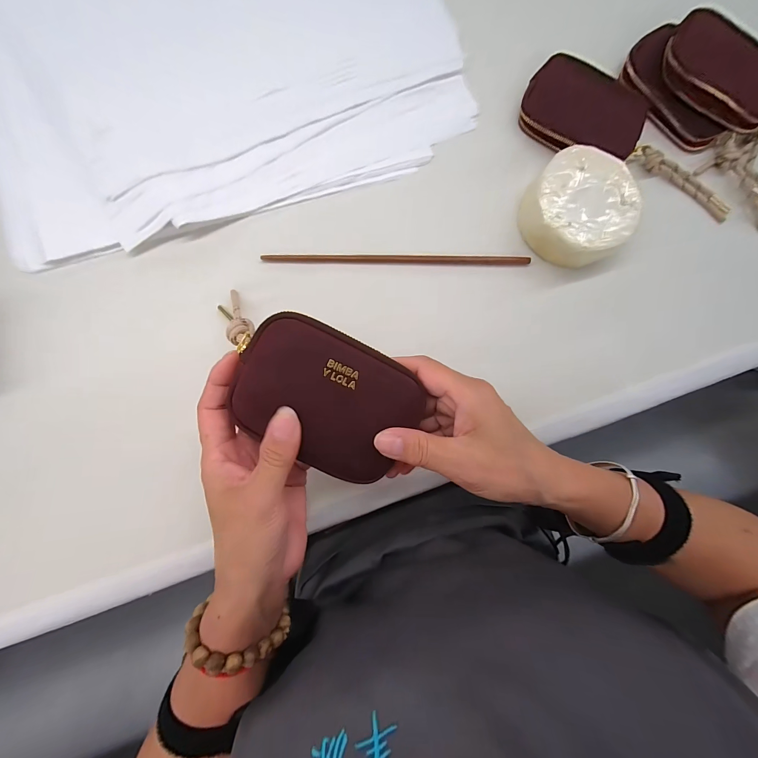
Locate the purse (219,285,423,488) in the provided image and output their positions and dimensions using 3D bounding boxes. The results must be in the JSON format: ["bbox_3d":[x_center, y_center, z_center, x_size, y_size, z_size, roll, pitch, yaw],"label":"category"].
[{"bbox_3d":[-0.044,0.007,0.206,0.135,0.023,0.079,26,86,-3],"label":"purse"}]

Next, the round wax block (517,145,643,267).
[{"bbox_3d":[0.181,-0.155,0.299,0.091,0.041,0.091,0,86,-4],"label":"round wax block"}]

